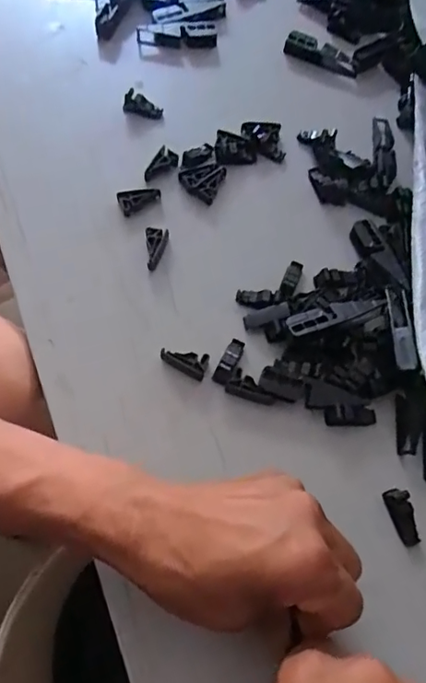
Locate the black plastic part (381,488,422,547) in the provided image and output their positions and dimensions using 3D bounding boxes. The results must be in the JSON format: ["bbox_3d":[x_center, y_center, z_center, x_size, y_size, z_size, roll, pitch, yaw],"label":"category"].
[{"bbox_3d":[0.108,0.098,0.290,0.012,0.013,0.030,-17,70,-9],"label":"black plastic part"}]

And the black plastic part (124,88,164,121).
[{"bbox_3d":[-0.053,-0.176,0.392,0.030,0.013,0.012,21,68,-9],"label":"black plastic part"}]

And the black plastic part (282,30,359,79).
[{"bbox_3d":[0.089,-0.237,0.428,0.063,0.015,0.018,19,68,5],"label":"black plastic part"}]

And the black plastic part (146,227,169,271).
[{"bbox_3d":[-0.038,-0.062,0.347,0.015,0.004,0.030,3,68,-1],"label":"black plastic part"}]

